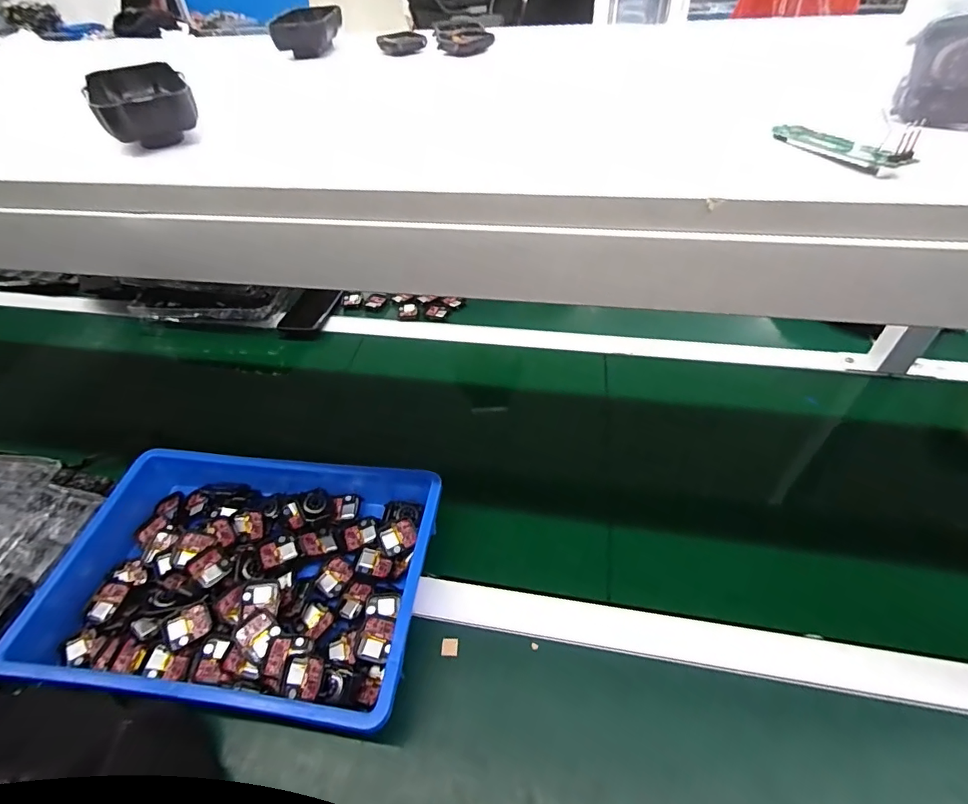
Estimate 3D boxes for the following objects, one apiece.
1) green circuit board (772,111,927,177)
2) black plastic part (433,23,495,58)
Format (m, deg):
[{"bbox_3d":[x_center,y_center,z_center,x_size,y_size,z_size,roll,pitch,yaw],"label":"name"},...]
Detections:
[{"bbox_3d":[0.169,-0.124,0.224,0.027,0.021,0.071,-19,48,-14],"label":"green circuit board"},{"bbox_3d":[-0.018,-0.320,0.426,0.050,0.016,0.054,-5,46,-1],"label":"black plastic part"}]

